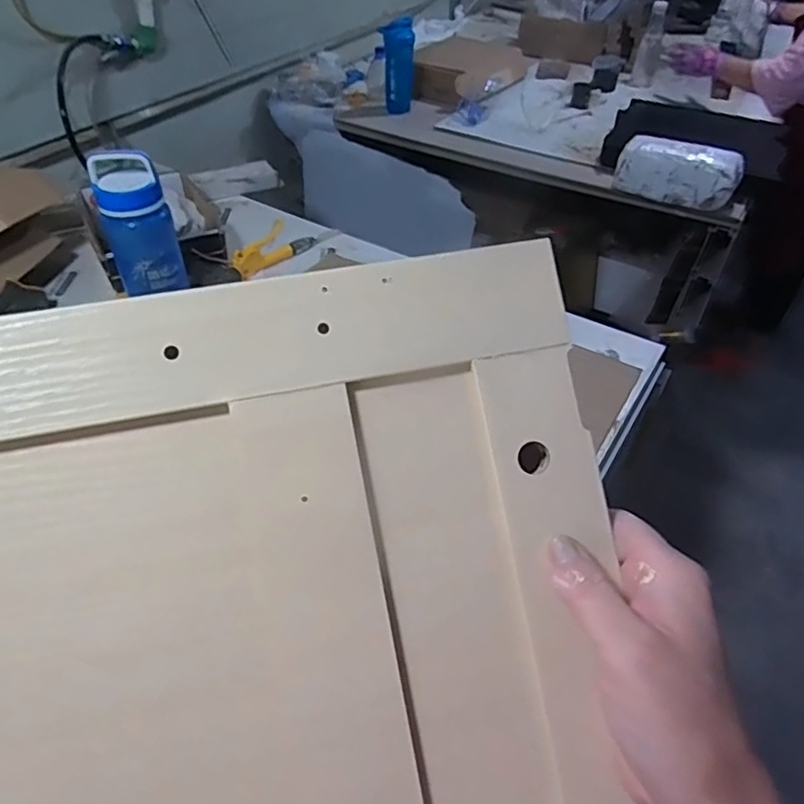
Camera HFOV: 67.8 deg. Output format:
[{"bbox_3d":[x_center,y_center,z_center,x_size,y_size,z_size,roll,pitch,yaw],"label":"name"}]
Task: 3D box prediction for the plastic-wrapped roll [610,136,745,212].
[{"bbox_3d":[0.626,-0.516,1.362,0.256,0.128,0.106,25,50,24],"label":"plastic-wrapped roll"}]

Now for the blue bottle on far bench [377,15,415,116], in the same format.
[{"bbox_3d":[-0.011,-0.962,1.710,0.079,0.213,0.075,-11,45,-10],"label":"blue bottle on far bench"}]

